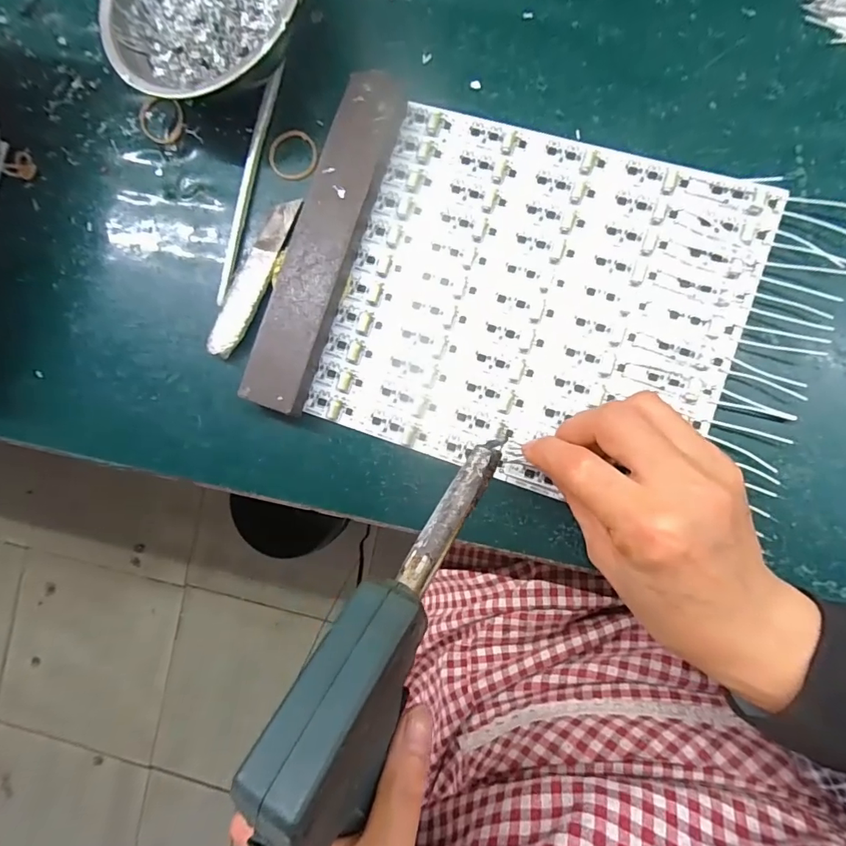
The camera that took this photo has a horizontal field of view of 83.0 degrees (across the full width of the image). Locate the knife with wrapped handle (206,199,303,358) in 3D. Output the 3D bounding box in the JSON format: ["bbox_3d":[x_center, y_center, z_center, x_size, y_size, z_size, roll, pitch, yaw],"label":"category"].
[{"bbox_3d":[-0.102,-0.089,0.290,0.022,0.004,0.103,25,86,14],"label":"knife with wrapped handle"}]

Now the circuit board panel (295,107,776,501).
[{"bbox_3d":[0.063,-0.066,0.272,0.214,0.005,0.192,18,89,7],"label":"circuit board panel"}]

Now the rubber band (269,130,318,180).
[{"bbox_3d":[-0.080,-0.166,0.294,0.031,0.004,0.029,0,87,7],"label":"rubber band"}]

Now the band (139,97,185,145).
[{"bbox_3d":[-0.169,-0.194,0.306,0.034,0.004,0.028,20,89,7],"label":"band"}]

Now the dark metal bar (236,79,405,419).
[{"bbox_3d":[-0.057,-0.107,0.280,0.036,0.020,0.202,18,89,7],"label":"dark metal bar"}]

